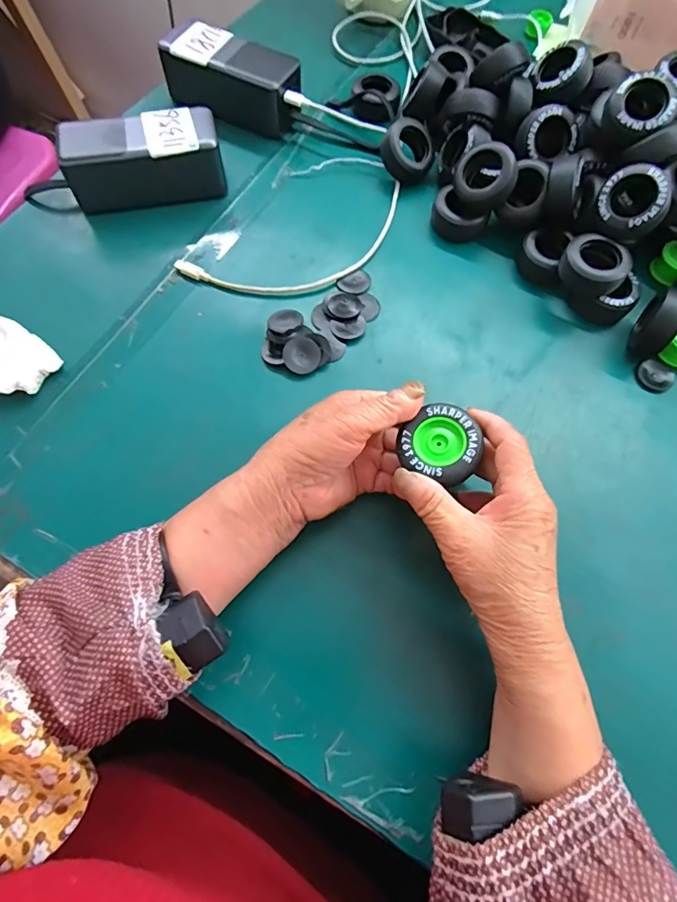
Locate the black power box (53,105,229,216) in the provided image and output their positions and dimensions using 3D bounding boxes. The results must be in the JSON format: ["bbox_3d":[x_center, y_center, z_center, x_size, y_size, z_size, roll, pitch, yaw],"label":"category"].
[{"bbox_3d":[-0.167,-0.252,0.414,0.126,0.056,0.049,-14,69,-7],"label":"black power box"}]

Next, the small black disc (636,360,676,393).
[{"bbox_3d":[0.250,-0.060,0.377,0.027,0.007,0.029,1,68,-1],"label":"small black disc"}]

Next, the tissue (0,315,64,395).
[{"bbox_3d":[-0.246,-0.067,0.350,0.058,0.030,0.055,24,70,8],"label":"tissue"}]

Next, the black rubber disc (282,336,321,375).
[{"bbox_3d":[-0.028,-0.074,0.369,0.028,0.004,0.029,1,84,-9],"label":"black rubber disc"}]

